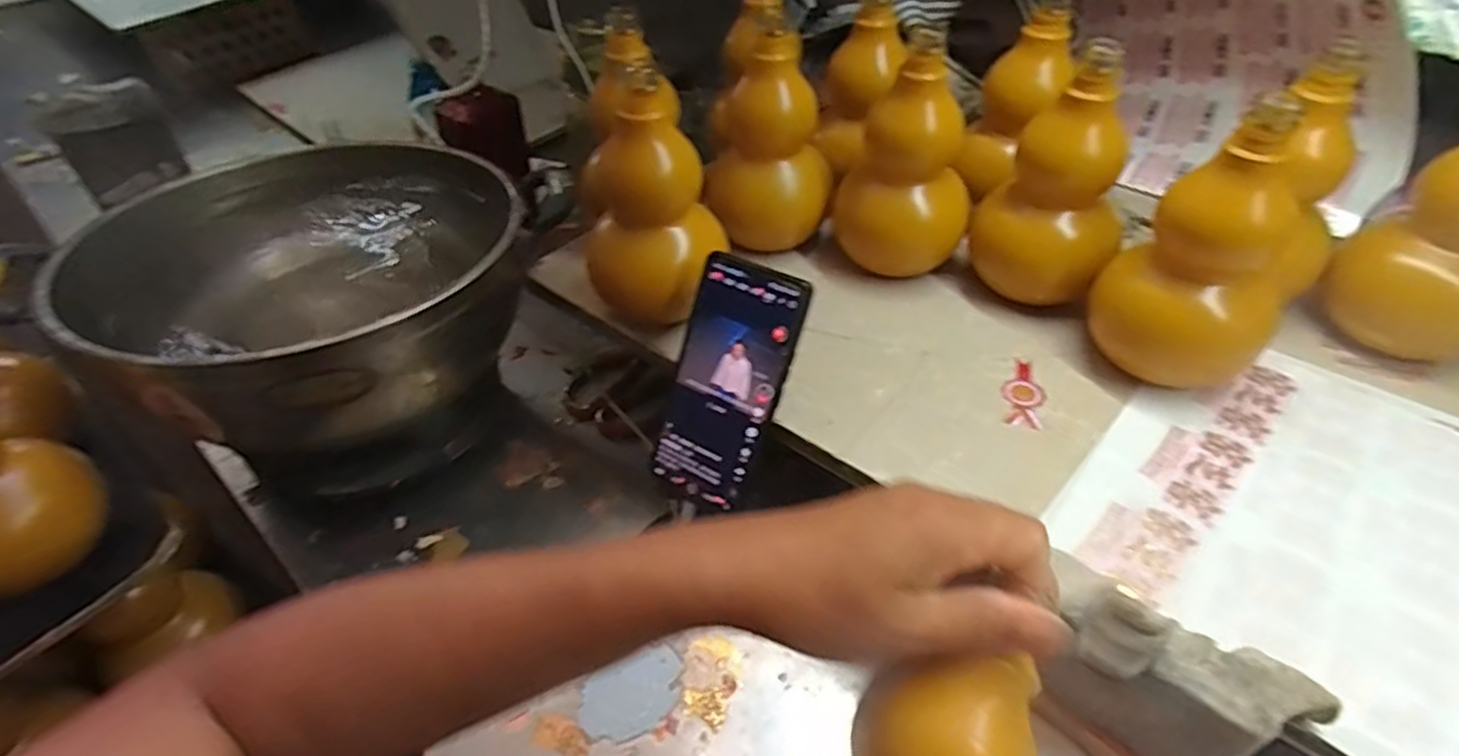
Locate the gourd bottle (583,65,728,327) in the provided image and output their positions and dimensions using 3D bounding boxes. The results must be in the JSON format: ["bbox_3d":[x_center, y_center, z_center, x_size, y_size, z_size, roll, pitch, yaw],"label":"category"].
[{"bbox_3d":[-0.052,-0.121,0.476,0.092,0.146,0.087,-7,45,-1],"label":"gourd bottle"}]

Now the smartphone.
[{"bbox_3d":[-0.003,0.008,0.462,0.073,0.166,0.010,26,17,27],"label":"smartphone"}]

